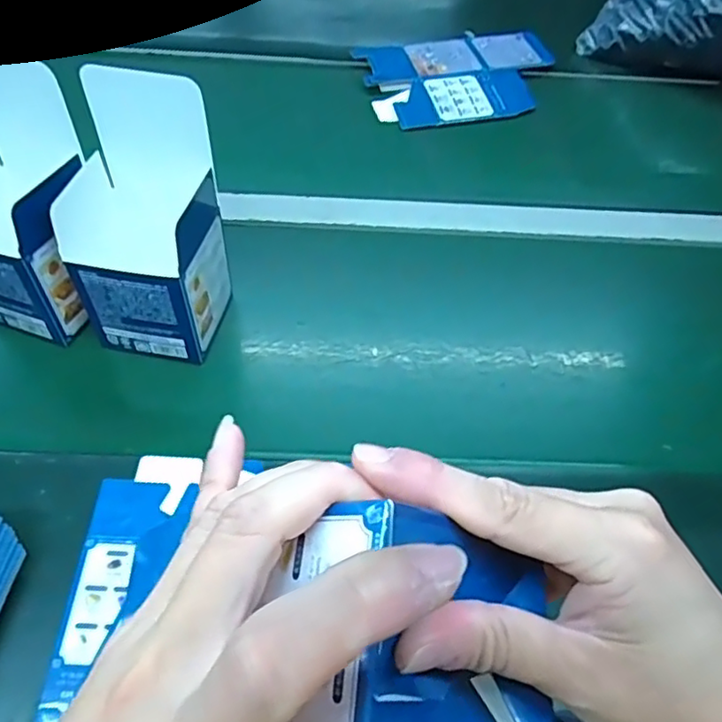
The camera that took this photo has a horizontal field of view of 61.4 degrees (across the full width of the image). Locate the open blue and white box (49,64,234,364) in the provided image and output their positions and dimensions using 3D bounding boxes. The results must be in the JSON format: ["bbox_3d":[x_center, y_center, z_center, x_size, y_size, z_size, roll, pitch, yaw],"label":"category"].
[{"bbox_3d":[-0.153,-0.094,0.431,0.093,0.170,0.095,9,53,3],"label":"open blue and white box"}]

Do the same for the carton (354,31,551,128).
[{"bbox_3d":[0.123,-0.341,0.728,0.234,0.011,0.151,-13,62,-9],"label":"carton"}]

